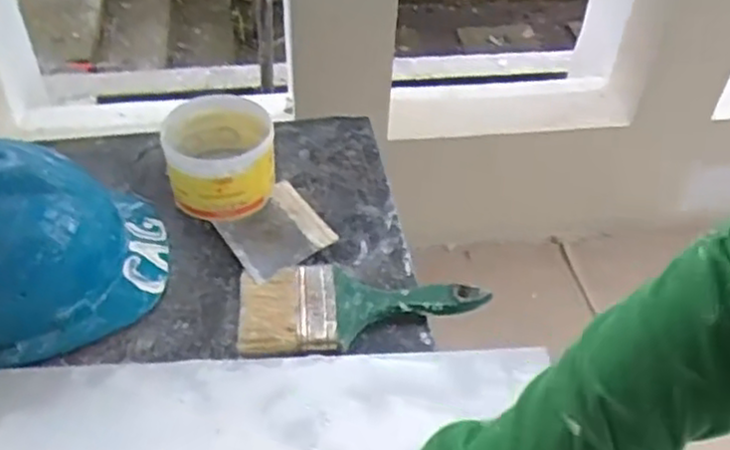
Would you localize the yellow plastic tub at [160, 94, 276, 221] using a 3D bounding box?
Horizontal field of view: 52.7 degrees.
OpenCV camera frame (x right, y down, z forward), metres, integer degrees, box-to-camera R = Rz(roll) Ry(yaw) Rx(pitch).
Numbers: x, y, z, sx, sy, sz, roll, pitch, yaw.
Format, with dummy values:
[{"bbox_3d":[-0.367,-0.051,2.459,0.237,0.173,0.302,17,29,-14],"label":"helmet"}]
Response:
[{"bbox_3d":[-0.155,-0.077,0.792,0.111,0.074,0.129,-8,48,-12],"label":"yellow plastic tub"}]

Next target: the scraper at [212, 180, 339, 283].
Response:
[{"bbox_3d":[-0.094,0.004,0.774,0.108,0.019,0.111,-28,55,-27],"label":"scraper"}]

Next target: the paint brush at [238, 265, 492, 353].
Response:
[{"bbox_3d":[-0.003,0.074,0.705,0.231,0.014,0.092,-2,47,-7],"label":"paint brush"}]

